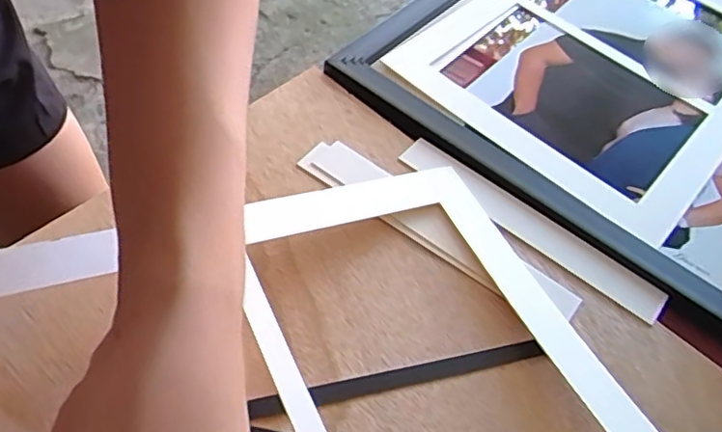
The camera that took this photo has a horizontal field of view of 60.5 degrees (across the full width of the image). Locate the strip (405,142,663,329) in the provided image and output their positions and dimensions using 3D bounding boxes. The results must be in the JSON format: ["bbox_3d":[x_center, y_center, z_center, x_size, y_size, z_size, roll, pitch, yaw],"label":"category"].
[{"bbox_3d":[0.100,0.004,0.375,0.173,0.004,0.026,36,60,17],"label":"strip"}]

